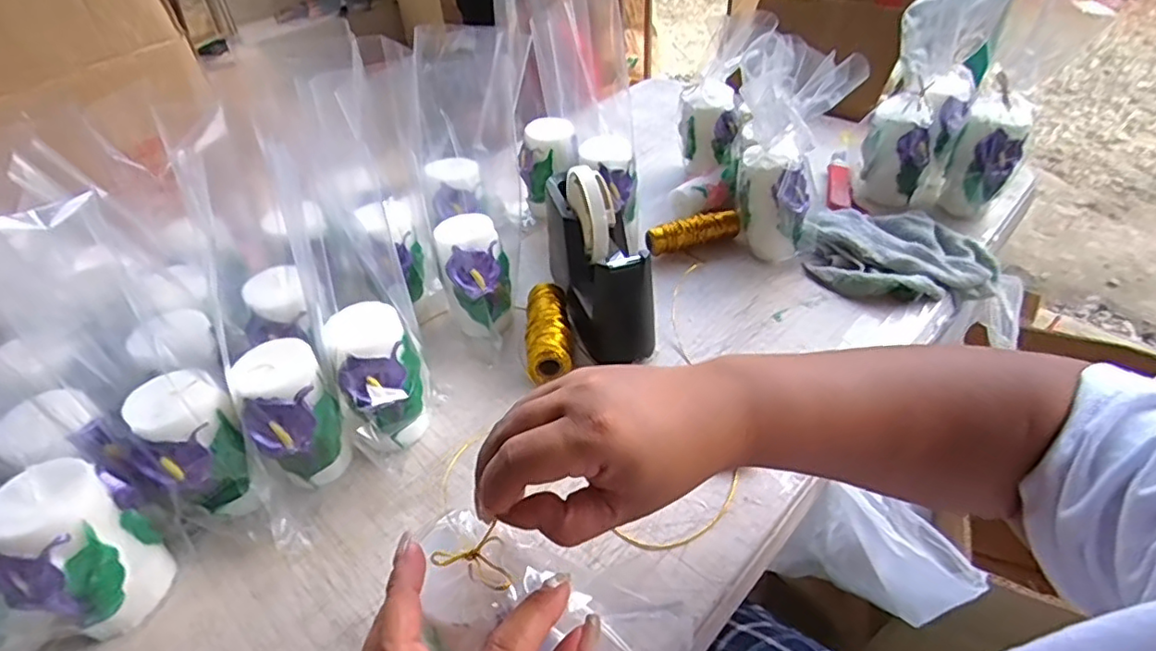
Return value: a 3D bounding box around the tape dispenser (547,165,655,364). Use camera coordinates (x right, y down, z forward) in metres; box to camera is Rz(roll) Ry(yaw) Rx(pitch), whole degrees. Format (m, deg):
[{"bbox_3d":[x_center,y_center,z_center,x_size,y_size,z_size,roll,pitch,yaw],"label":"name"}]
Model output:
[{"bbox_3d":[0.014,-0.065,0.550,0.061,0.122,0.176,-15,43,-12],"label":"tape dispenser"}]

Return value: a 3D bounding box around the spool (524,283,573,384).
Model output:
[{"bbox_3d":[-0.028,0.002,0.545,0.038,0.030,0.105,-6,42,-3],"label":"spool"}]

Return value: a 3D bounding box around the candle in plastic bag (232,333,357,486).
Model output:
[{"bbox_3d":[-0.196,0.068,0.434,0.053,0.107,0.051,-22,45,-20],"label":"candle in plastic bag"}]

